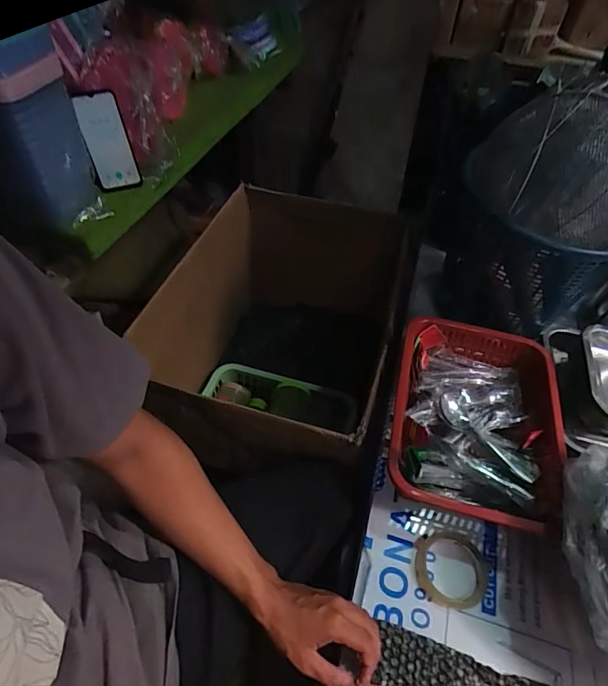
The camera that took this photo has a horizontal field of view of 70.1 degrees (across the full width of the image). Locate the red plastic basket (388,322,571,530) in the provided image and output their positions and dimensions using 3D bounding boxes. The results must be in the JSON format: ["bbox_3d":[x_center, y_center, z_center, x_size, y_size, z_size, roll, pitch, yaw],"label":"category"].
[{"bbox_3d":[0.277,0.121,0.699,0.244,0.087,0.331,14,51,11],"label":"red plastic basket"}]

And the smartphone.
[{"bbox_3d":[-0.315,-0.320,0.699,0.069,0.147,0.013,-30,56,-23],"label":"smartphone"}]

